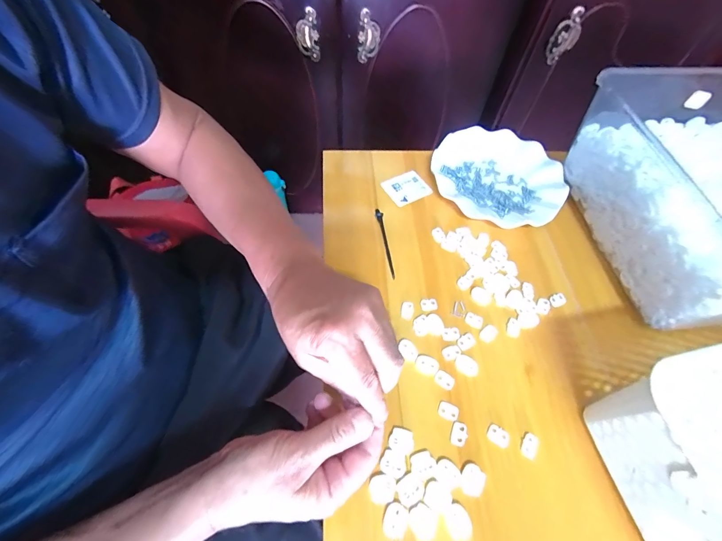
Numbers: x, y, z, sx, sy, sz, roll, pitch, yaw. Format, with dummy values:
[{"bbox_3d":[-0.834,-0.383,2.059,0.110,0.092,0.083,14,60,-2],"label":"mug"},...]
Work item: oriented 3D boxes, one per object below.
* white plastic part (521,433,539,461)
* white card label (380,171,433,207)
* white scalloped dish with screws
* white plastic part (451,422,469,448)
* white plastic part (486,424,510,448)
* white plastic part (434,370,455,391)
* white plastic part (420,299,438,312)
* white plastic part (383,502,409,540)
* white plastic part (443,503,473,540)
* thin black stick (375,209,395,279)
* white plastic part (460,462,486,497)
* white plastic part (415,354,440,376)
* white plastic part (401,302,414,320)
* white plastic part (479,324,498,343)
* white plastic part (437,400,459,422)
[{"bbox_3d":[0.158,0.164,0.309,0.013,0.004,0.021,28,62,12],"label":"white plastic part"},{"bbox_3d":[0.066,-0.118,0.476,0.059,0.004,0.048,-24,67,-14],"label":"white card label"},{"bbox_3d":[0.198,-0.136,0.474,0.170,0.020,0.182,2,60,-3],"label":"white scalloped dish with screws"},{"bbox_3d":[0.093,0.155,0.311,0.014,0.004,0.020,24,61,10],"label":"white plastic part"},{"bbox_3d":[0.130,0.157,0.312,0.020,0.004,0.016,30,62,13],"label":"white plastic part"},{"bbox_3d":[0.085,0.112,0.337,0.020,0.004,0.014,32,63,14],"label":"white plastic part"},{"bbox_3d":[0.078,0.039,0.379,0.019,0.004,0.015,-2,60,-5],"label":"white plastic part"},{"bbox_3d":[0.029,0.208,0.273,0.019,0.004,0.024,23,61,9],"label":"white plastic part"},{"bbox_3d":[0.081,0.209,0.274,0.020,0.004,0.024,-17,62,-13],"label":"white plastic part"},{"bbox_3d":[0.032,-0.037,0.421,0.008,0.008,0.100,-7,61,-8],"label":"thin black stick"},{"bbox_3d":[0.099,0.185,0.292,0.020,0.004,0.024,23,61,9],"label":"white plastic part"},{"bbox_3d":[0.069,0.099,0.344,0.024,0.004,0.018,23,61,9],"label":"white plastic part"},{"bbox_3d":[0.053,0.045,0.373,0.014,0.004,0.021,8,60,1],"label":"white plastic part"},{"bbox_3d":[0.141,0.069,0.364,0.015,0.004,0.022,41,65,18],"label":"white plastic part"},{"bbox_3d":[0.086,0.137,0.322,0.020,0.004,0.015,23,61,10],"label":"white plastic part"}]

